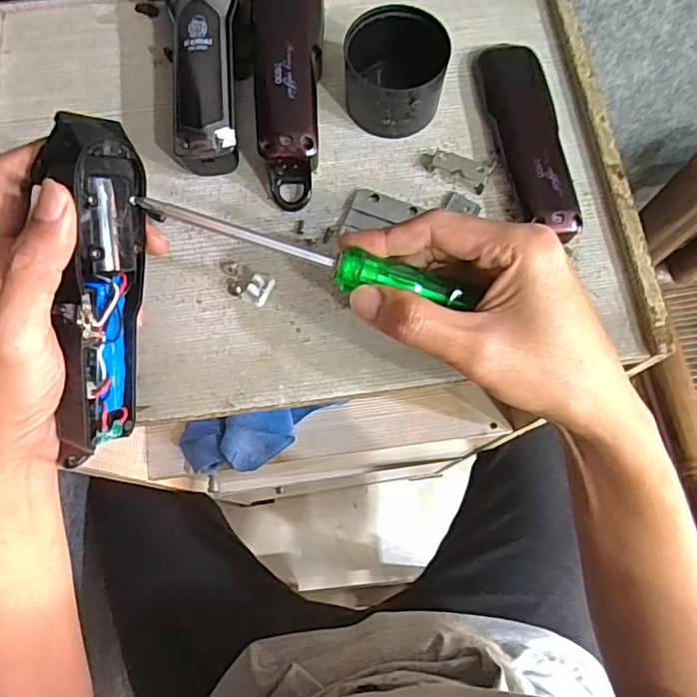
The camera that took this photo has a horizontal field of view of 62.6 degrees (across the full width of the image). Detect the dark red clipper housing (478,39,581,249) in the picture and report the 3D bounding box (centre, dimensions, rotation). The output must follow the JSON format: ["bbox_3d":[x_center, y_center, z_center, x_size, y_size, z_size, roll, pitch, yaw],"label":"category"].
[{"bbox_3d":[0.112,-0.133,0.353,0.037,0.016,0.138,-9,72,-3],"label":"dark red clipper housing"}]

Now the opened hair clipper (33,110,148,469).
[{"bbox_3d":[-0.127,-0.028,0.279,0.034,0.049,0.156,14,109,21],"label":"opened hair clipper"}]

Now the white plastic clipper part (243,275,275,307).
[{"bbox_3d":[-0.053,-0.035,0.332,0.014,0.011,0.017,22,73,7],"label":"white plastic clipper part"}]

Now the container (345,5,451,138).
[{"bbox_3d":[0.029,-0.168,0.351,0.061,0.047,0.061,0,72,0],"label":"container"}]

